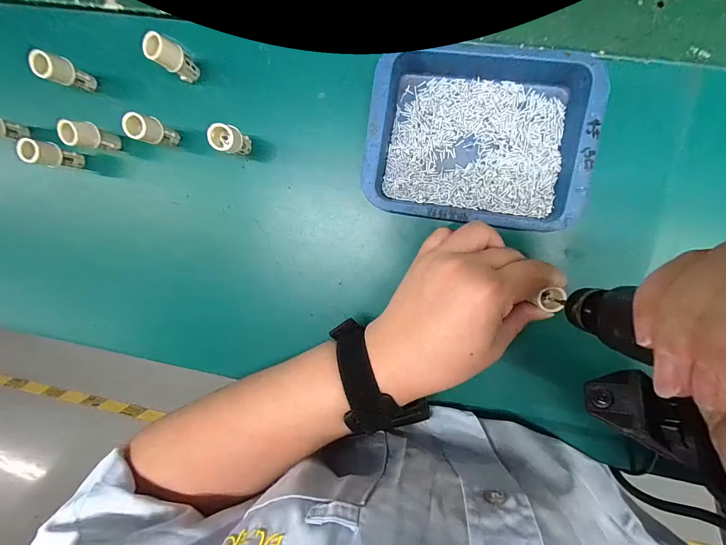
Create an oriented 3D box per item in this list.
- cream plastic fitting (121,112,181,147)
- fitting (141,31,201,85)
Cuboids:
[{"bbox_3d":[-0.169,-0.113,0.257,0.018,0.040,0.020,28,97,4],"label":"cream plastic fitting"},{"bbox_3d":[-0.148,-0.166,0.247,0.018,0.036,0.020,38,98,2],"label":"fitting"}]

